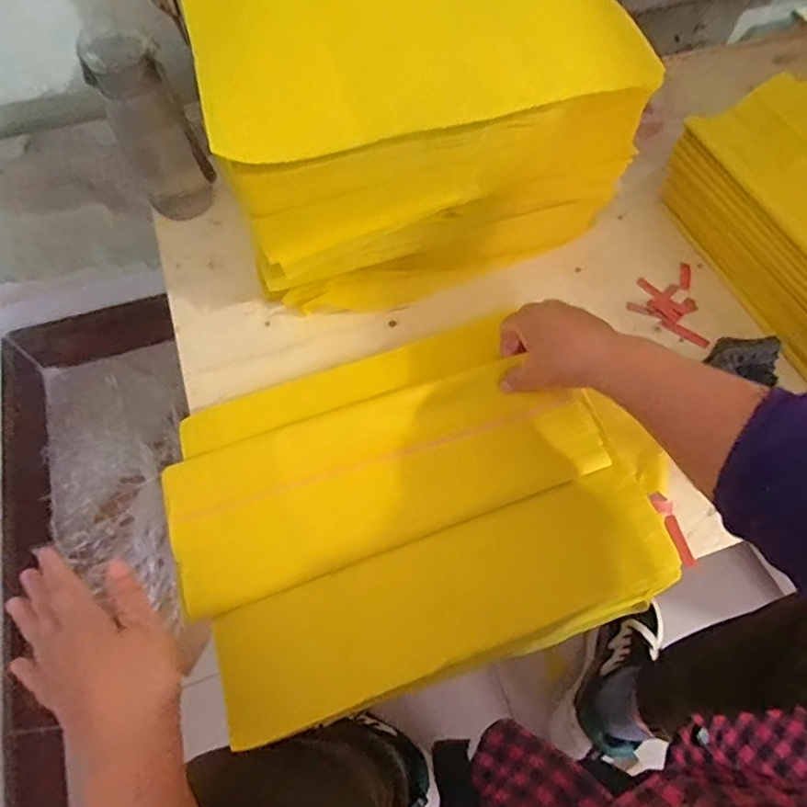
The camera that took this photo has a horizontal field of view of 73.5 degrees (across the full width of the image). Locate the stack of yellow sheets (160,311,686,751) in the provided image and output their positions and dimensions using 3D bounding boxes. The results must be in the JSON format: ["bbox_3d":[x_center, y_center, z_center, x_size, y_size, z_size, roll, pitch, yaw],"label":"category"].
[{"bbox_3d":[0.020,0.076,0.461,0.397,0.044,0.272,-16,64,-9],"label":"stack of yellow sheets"}]

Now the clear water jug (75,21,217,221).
[{"bbox_3d":[-0.252,-0.271,0.555,0.071,0.190,0.067,-25,66,-13],"label":"clear water jug"}]

